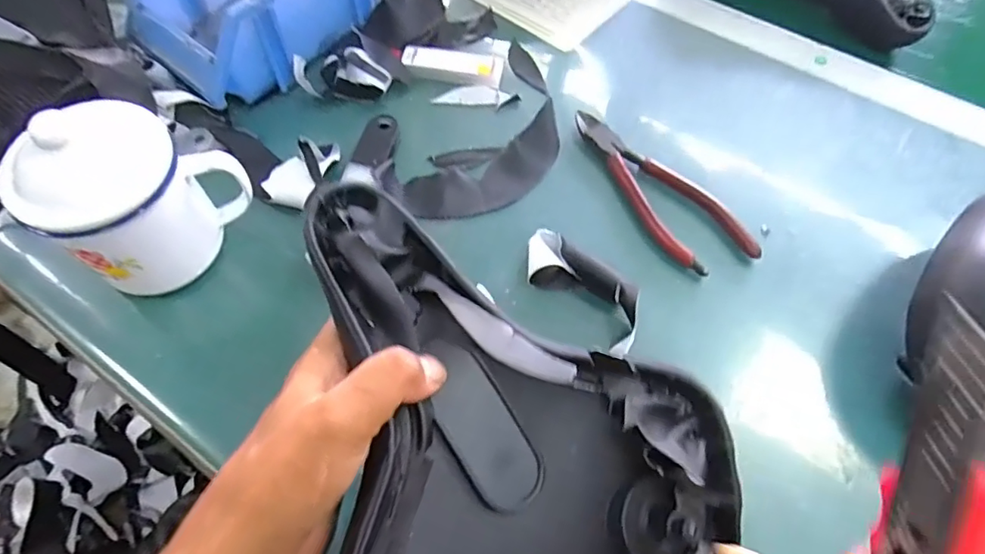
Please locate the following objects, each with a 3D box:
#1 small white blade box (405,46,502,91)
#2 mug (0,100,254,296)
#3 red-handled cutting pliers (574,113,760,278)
[{"bbox_3d":[-0.032,-0.170,0.446,0.080,0.013,0.026,11,61,5],"label":"small white blade box"},{"bbox_3d":[-0.209,-0.049,0.323,0.077,0.107,0.095,26,64,13],"label":"mug"},{"bbox_3d":[0.117,-0.066,0.391,0.057,0.009,0.153,-25,64,-14],"label":"red-handled cutting pliers"}]

